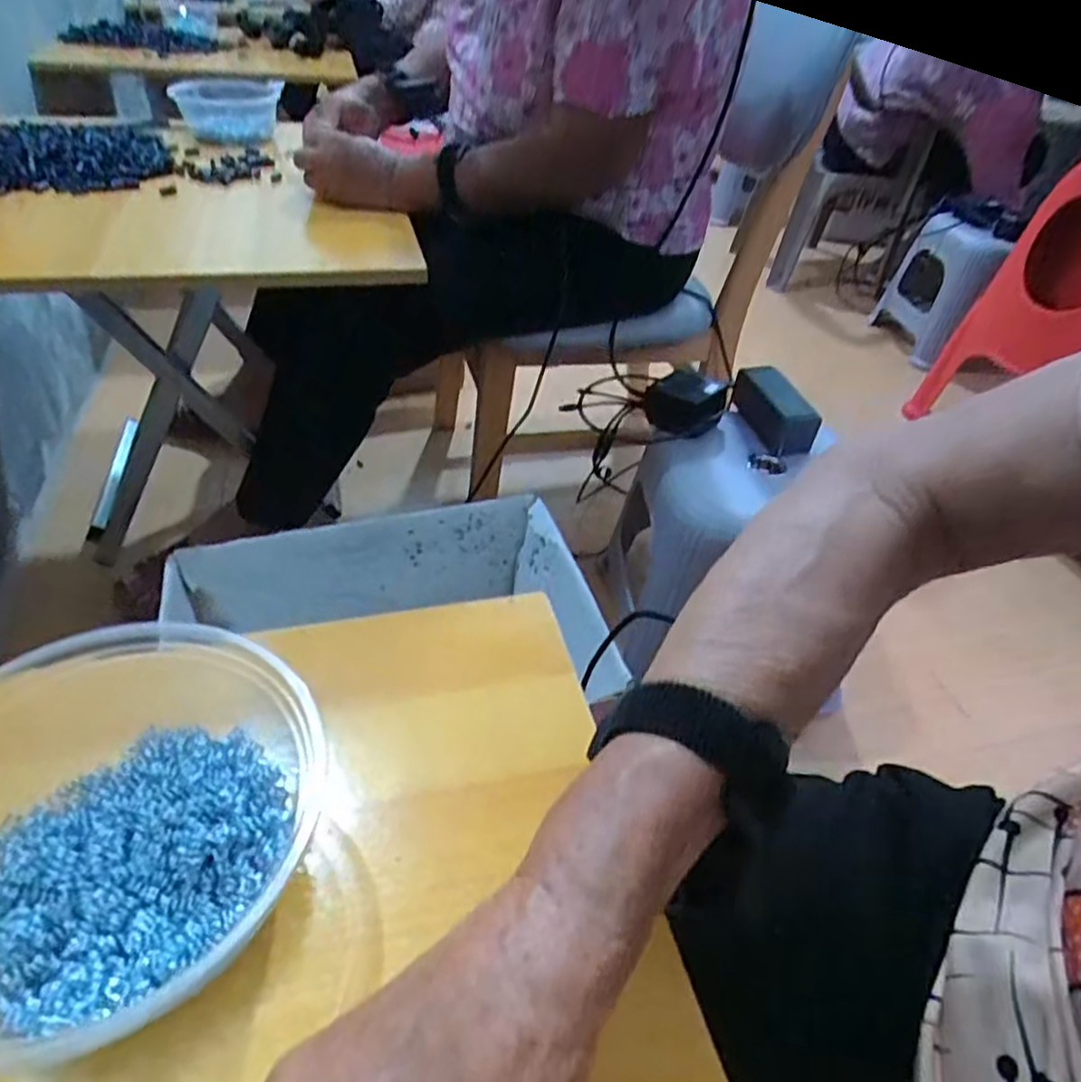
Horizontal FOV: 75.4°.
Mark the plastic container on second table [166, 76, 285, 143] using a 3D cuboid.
[{"bbox_3d":[-0.449,-0.631,1.017,0.137,0.060,0.136,1,42,-6],"label":"plastic container on second table"}]

